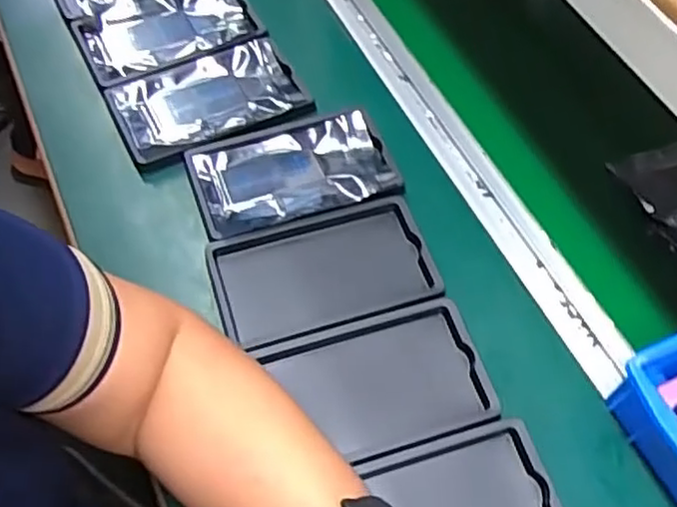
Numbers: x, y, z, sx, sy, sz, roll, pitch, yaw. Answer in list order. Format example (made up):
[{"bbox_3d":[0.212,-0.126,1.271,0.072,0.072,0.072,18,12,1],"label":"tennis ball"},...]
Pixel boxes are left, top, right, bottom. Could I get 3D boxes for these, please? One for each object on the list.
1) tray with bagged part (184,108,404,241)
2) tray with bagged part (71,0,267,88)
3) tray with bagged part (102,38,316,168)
[{"bbox_3d":[-0.036,-0.065,0.566,0.157,0.021,0.093,-13,60,-12],"label":"tray with bagged part"},{"bbox_3d":[-0.158,-0.204,0.648,0.153,0.029,0.099,-23,63,-18],"label":"tray with bagged part"},{"bbox_3d":[-0.112,-0.130,0.602,0.155,0.021,0.097,-21,62,-17],"label":"tray with bagged part"}]

